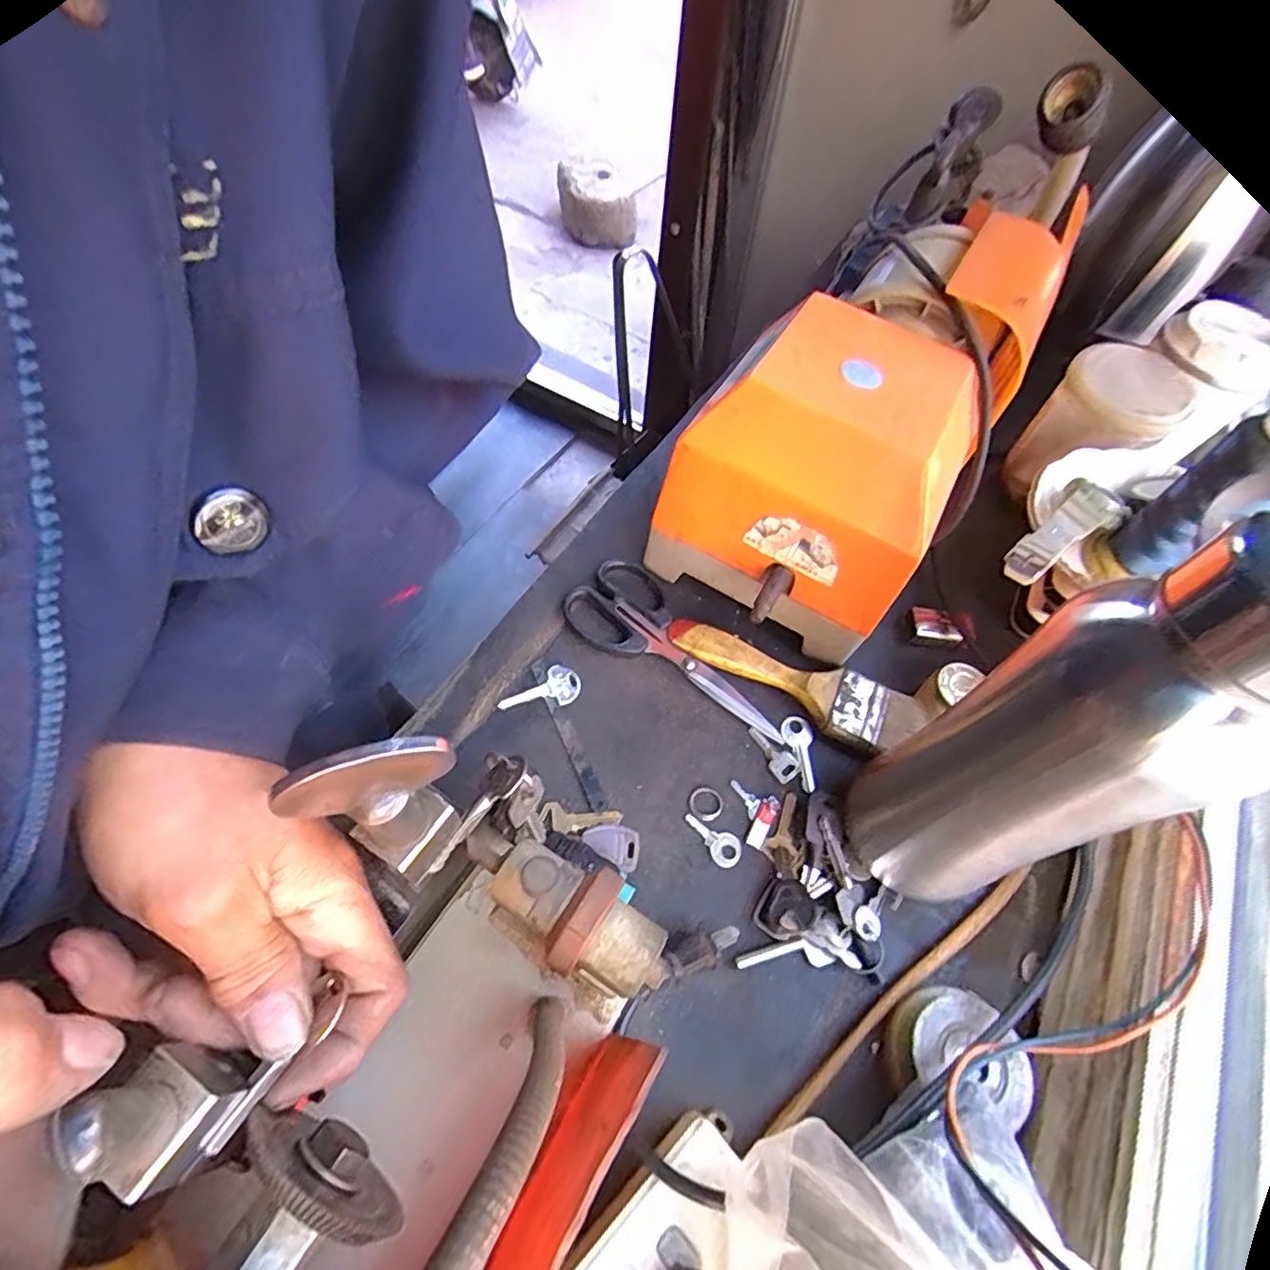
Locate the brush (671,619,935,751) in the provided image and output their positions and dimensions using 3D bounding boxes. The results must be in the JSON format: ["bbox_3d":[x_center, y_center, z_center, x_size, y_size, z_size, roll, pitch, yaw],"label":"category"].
[{"bbox_3d":[0.104,0.030,0.411,0.170,0.018,0.039,22,58,10],"label":"brush"}]

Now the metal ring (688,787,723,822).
[{"bbox_3d":[0.043,0.102,0.373,0.020,0.004,0.020,2,57,-2],"label":"metal ring"}]

